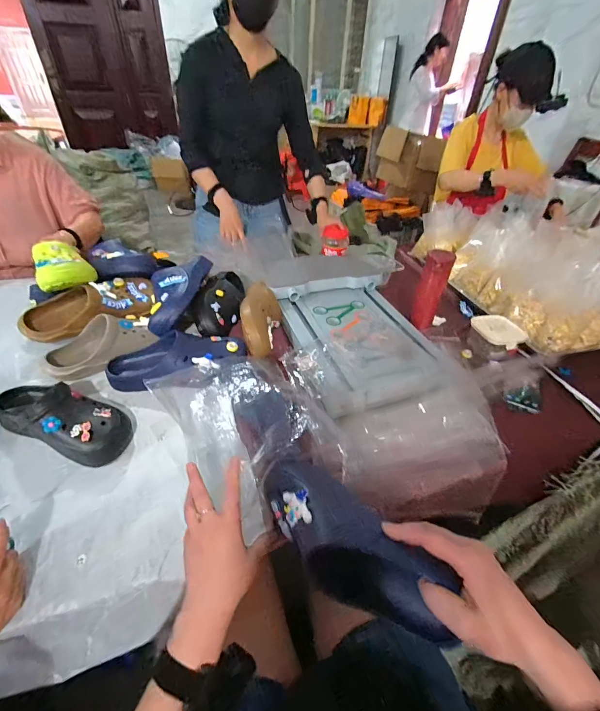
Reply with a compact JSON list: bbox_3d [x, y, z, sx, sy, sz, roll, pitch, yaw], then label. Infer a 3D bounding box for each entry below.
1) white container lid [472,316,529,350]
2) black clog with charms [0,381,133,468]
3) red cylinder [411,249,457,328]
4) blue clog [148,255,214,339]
[{"bbox_3d":[0.505,-0.063,0.844,0.109,0.015,0.105,-16,63,-14],"label":"white container lid"},{"bbox_3d":[-0.431,0.106,0.595,0.257,0.083,0.102,14,41,12],"label":"black clog with charms"},{"bbox_3d":[0.327,-0.161,0.851,0.064,0.211,0.056,18,42,16],"label":"red cylinder"},{"bbox_3d":[-0.296,-0.161,0.814,0.119,0.082,0.261,2,40,-2],"label":"blue clog"}]

